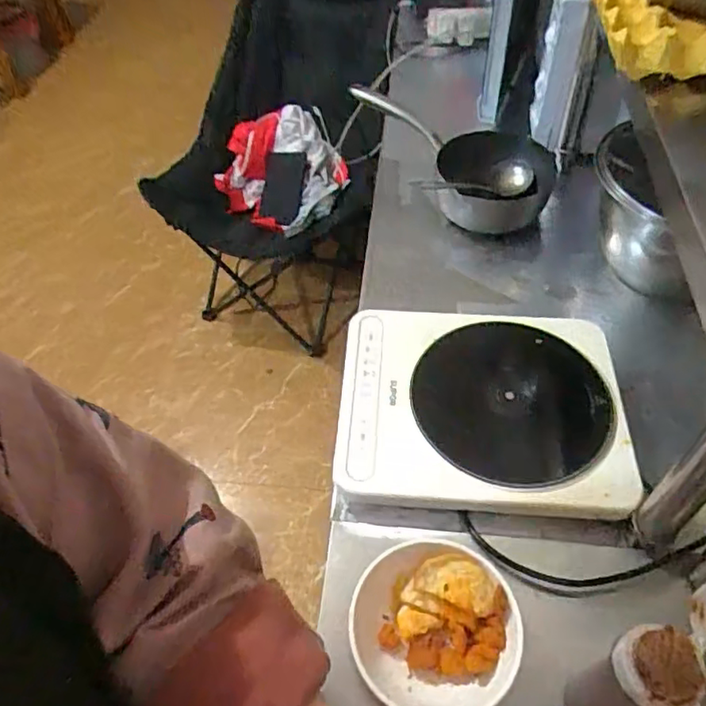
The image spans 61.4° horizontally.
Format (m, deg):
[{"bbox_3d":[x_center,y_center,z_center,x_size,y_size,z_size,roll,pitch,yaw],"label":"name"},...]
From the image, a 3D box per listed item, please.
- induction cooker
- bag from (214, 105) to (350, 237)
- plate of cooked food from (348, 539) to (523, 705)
[{"bbox_3d":[0.141,0.065,0.682,0.312,0.055,0.245,3,52,5],"label":"induction cooker"},{"bbox_3d":[-0.196,-0.491,1.597,0.345,0.205,0.338,-9,52,-4],"label":"bag"},{"bbox_3d":[0.069,0.245,0.525,0.143,0.053,0.139,-1,52,2],"label":"plate of cooked food"}]

